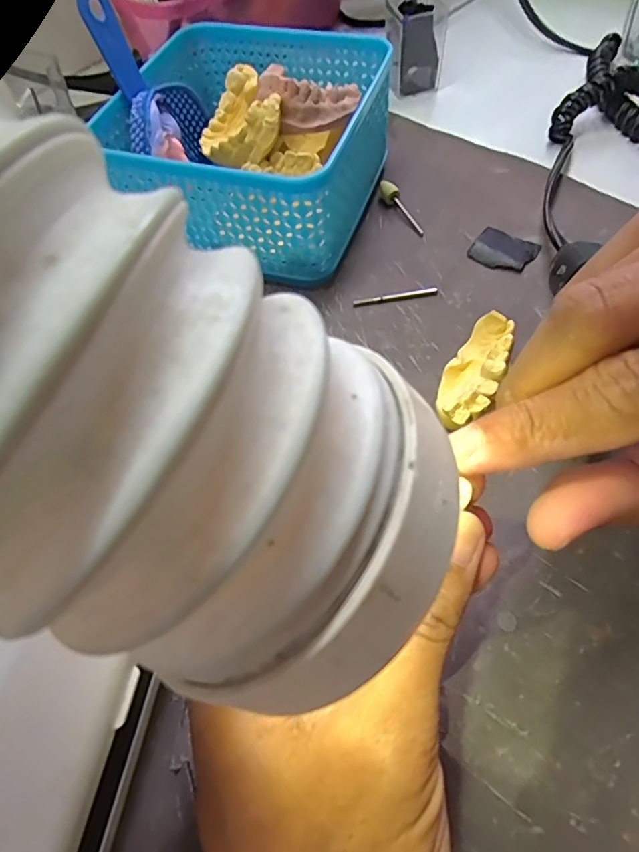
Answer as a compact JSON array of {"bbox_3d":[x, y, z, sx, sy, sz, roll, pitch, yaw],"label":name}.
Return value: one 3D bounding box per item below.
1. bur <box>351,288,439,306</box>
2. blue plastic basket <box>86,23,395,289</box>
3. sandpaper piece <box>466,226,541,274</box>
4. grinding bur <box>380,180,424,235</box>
[{"bbox_3d":[0.040,-0.067,0.256,0.044,0.004,0.004,-8,60,0],"label":"bur"},{"bbox_3d":[-0.039,-0.155,0.278,0.133,0.064,0.129,16,62,13],"label":"blue plastic basket"},{"bbox_3d":[0.100,-0.096,0.268,0.032,0.004,0.028,32,67,20],"label":"sandpaper piece"},{"bbox_3d":[0.049,-0.128,0.287,0.008,0.009,0.044,-29,62,-12],"label":"grinding bur"}]

